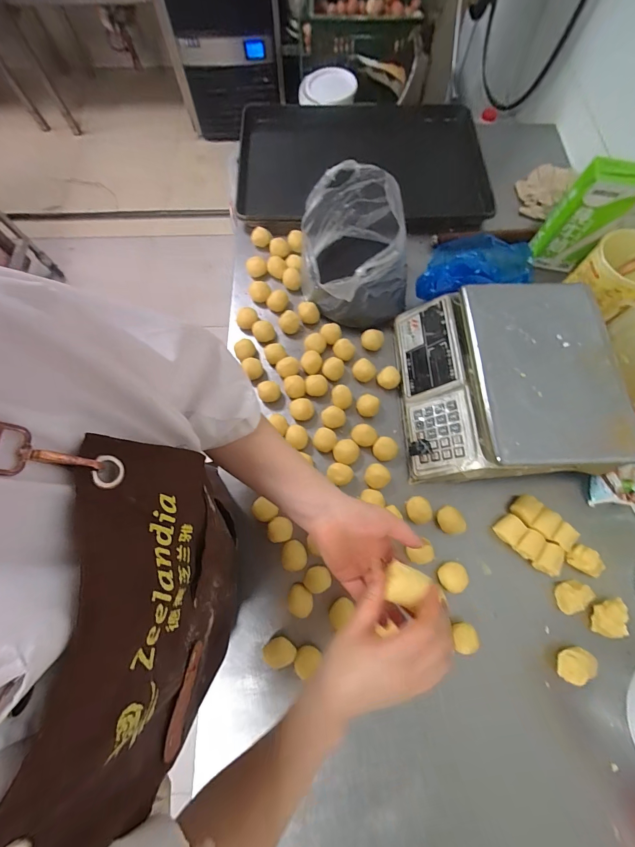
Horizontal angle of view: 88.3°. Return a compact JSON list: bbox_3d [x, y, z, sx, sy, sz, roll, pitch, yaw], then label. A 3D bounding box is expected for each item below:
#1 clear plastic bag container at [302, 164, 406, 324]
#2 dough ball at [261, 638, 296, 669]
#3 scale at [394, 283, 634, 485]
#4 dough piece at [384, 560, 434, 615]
[{"bbox_3d":[0.076,-0.336,0.625,0.210,0.147,0.253,-7,72,-2],"label":"clear plastic bag container"},{"bbox_3d":[-0.057,0.344,0.493,0.047,0.019,0.038,-21,73,-6],"label":"dough ball"},{"bbox_3d":[0.320,-0.075,0.561,0.320,0.101,0.327,-1,72,0],"label":"scale"},{"bbox_3d":[0.089,0.166,0.334,0.040,0.016,0.036,25,74,8],"label":"dough piece"}]

